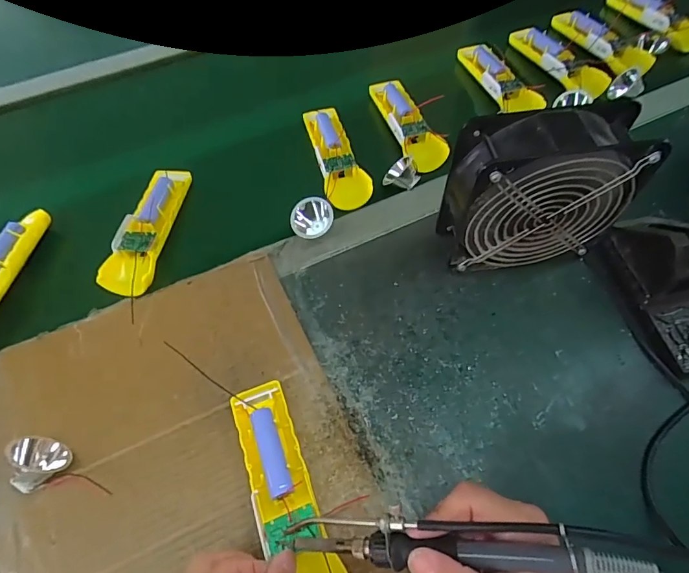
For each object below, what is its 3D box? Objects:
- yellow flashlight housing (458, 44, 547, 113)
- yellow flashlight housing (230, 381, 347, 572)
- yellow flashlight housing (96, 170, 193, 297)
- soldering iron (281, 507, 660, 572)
[{"bbox_3d":[0.186,-0.253,0.526,0.035,0.029,0.139,-20,60,-13],"label":"yellow flashlight housing"},{"bbox_3d":[-0.044,0.148,0.313,0.043,0.020,0.157,-19,64,-13],"label":"yellow flashlight housing"},{"bbox_3d":[-0.208,-0.061,0.456,0.049,0.030,0.156,5,59,4],"label":"yellow flashlight housing"},{"bbox_3d":[0.055,0.147,0.249,0.204,0.022,0.026,-8,55,19],"label":"soldering iron"}]

